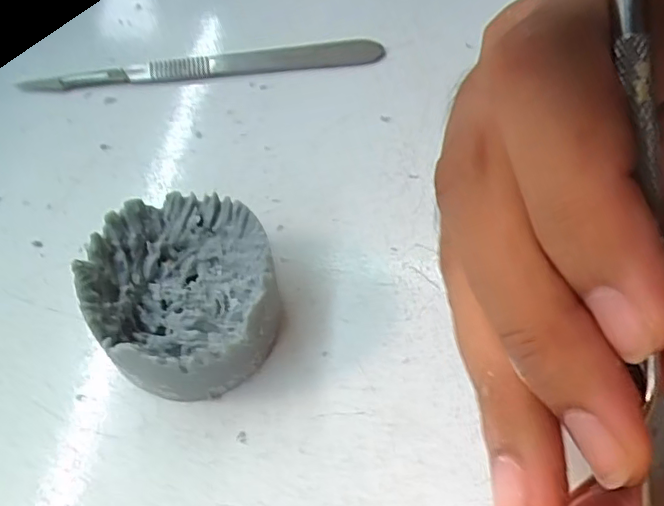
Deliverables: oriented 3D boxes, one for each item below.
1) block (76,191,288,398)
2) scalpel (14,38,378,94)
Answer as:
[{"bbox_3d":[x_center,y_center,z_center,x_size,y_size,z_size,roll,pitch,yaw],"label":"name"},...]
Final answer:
[{"bbox_3d":[-0.040,0.011,0.162,0.047,0.028,0.052,-29,65,-16],"label":"block"},{"bbox_3d":[-0.048,-0.074,0.229,0.136,0.005,0.013,-7,61,-5],"label":"scalpel"}]

